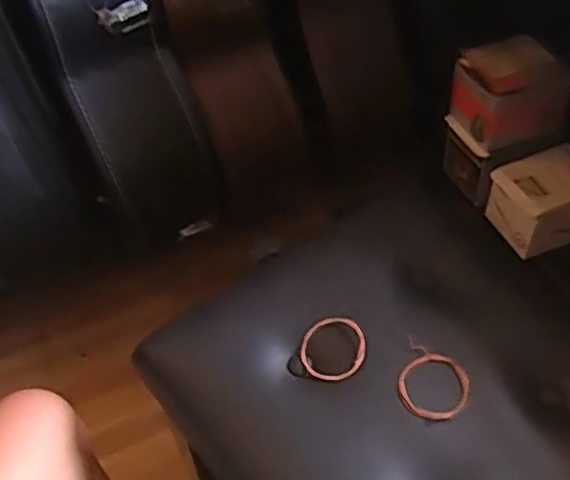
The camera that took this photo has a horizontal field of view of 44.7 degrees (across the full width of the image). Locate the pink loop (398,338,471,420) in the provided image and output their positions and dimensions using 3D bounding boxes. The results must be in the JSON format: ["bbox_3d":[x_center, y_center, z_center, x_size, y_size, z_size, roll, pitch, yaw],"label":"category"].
[{"bbox_3d":[0.118,0.115,0.553,0.056,0.004,0.057,-2,49,2],"label":"pink loop"}]

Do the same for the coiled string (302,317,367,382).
[{"bbox_3d":[0.040,0.091,0.585,0.056,0.010,0.056,-12,53,16],"label":"coiled string"}]

